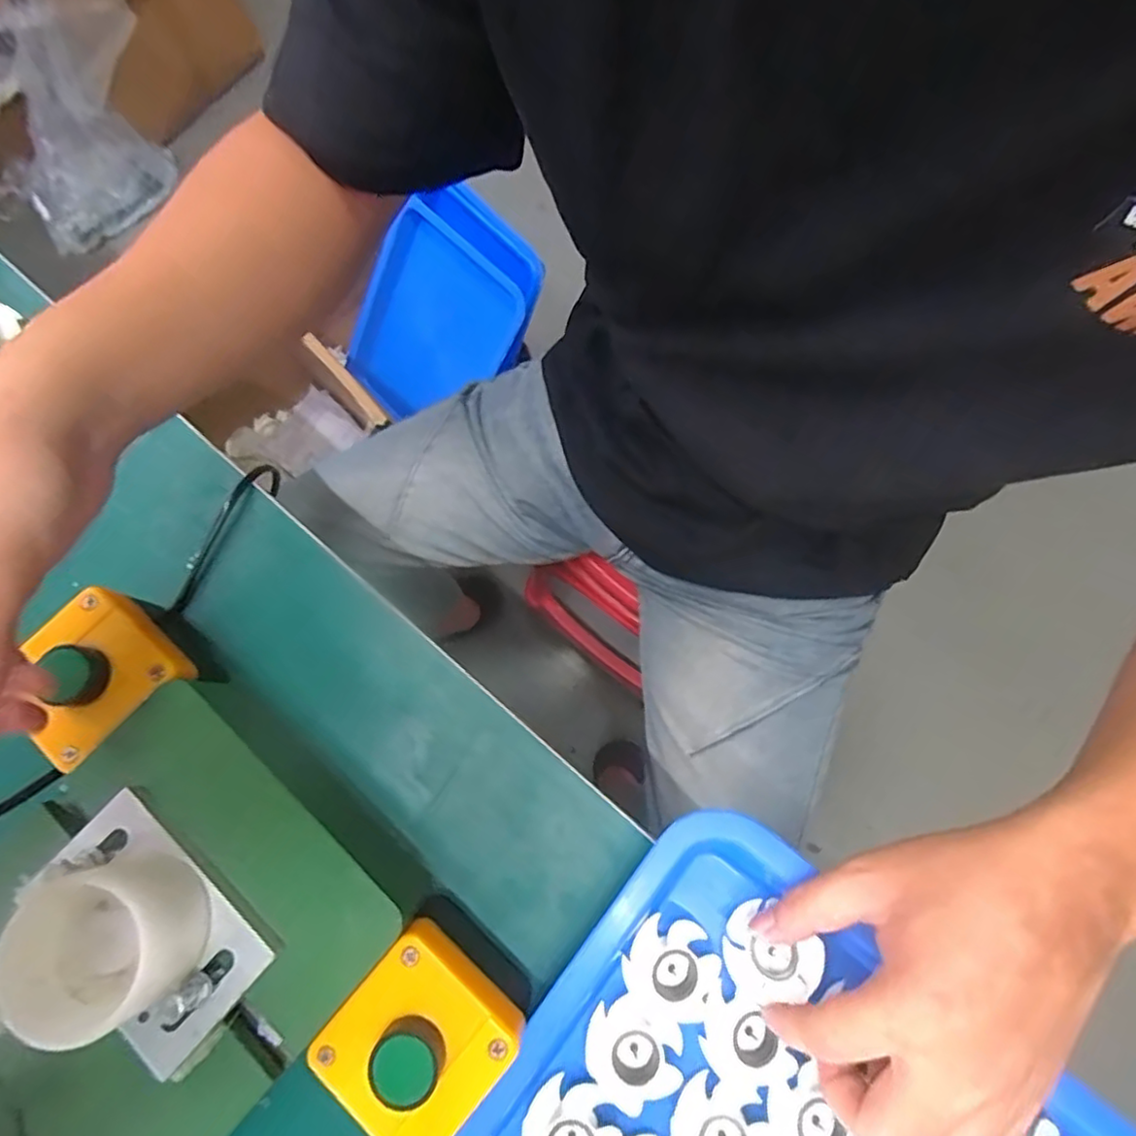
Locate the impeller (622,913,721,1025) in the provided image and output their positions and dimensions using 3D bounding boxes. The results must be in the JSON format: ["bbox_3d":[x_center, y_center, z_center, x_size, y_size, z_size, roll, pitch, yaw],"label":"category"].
[{"bbox_3d":[0.052,0.193,0.299,0.044,0.006,0.042,0,77,1],"label":"impeller"}]

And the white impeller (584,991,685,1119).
[{"bbox_3d":[0.031,0.225,0.288,0.042,0.006,0.041,1,70,-2],"label":"white impeller"}]

